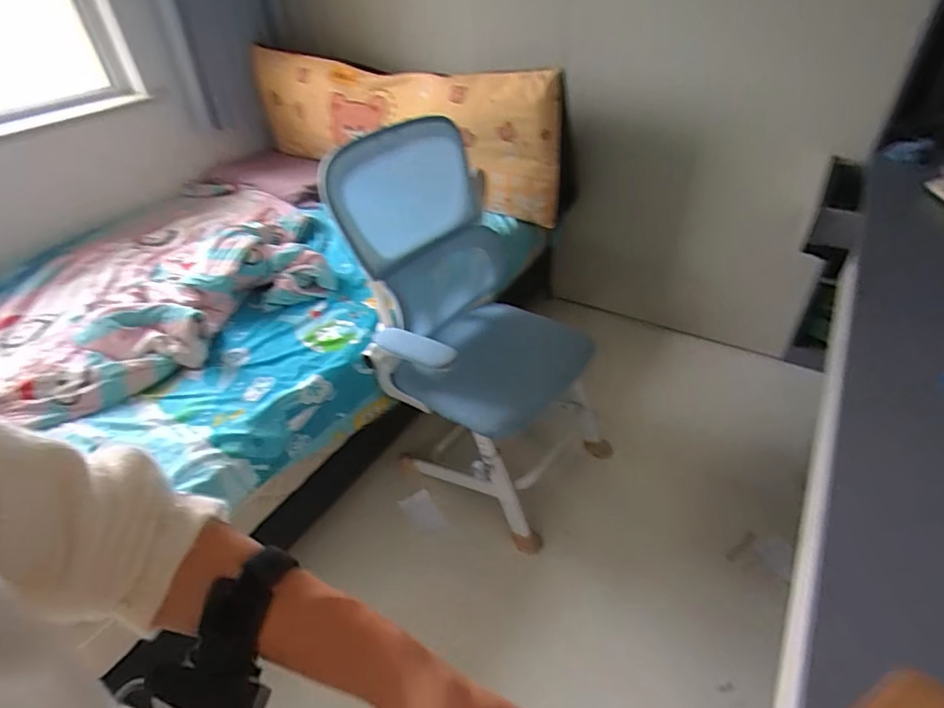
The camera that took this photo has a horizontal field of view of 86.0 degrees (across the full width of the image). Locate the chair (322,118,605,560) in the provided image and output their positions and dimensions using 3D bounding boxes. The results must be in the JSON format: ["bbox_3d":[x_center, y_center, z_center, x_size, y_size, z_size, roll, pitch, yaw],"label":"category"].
[{"bbox_3d":[0.000,-0.070,1.383,0.519,0.937,0.607,-34,47,-31],"label":"chair"}]

